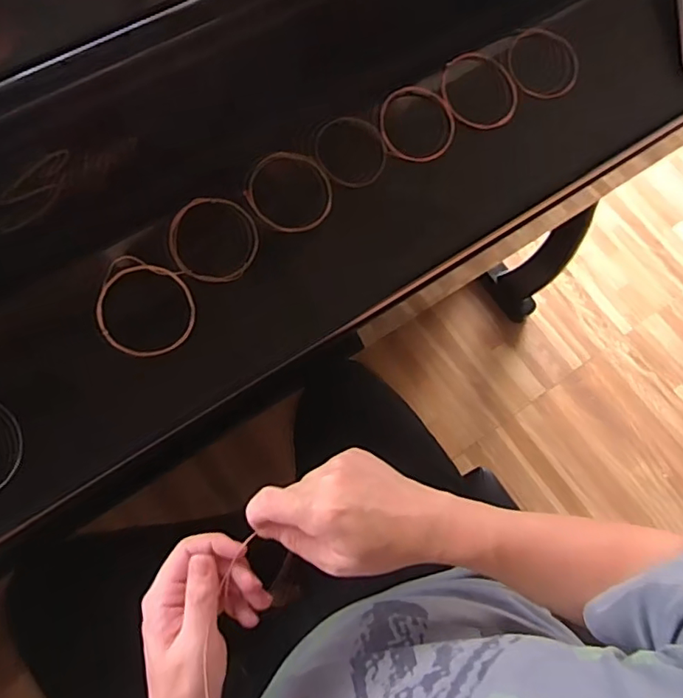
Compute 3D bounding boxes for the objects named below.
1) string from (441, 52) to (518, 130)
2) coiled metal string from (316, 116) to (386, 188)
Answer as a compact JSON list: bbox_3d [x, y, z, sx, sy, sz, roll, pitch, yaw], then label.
[{"bbox_3d":[0.131,-0.245,0.512,0.077,0.009,0.075,1,73,-2],"label":"string"},{"bbox_3d":[0.009,-0.177,0.487,0.064,0.009,0.067,1,82,-6],"label":"coiled metal string"}]

